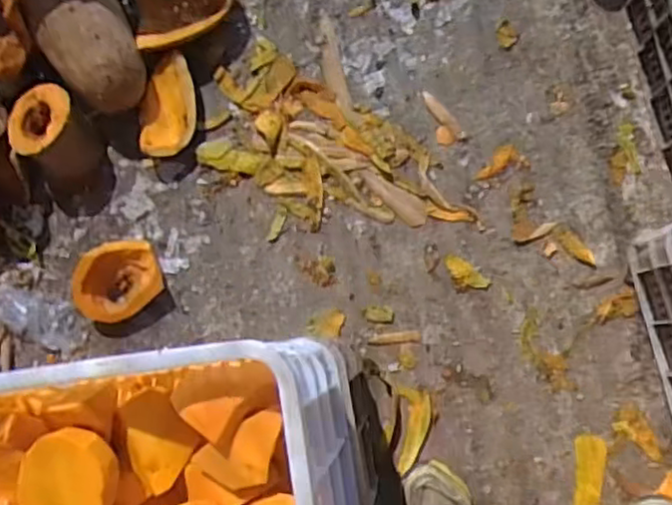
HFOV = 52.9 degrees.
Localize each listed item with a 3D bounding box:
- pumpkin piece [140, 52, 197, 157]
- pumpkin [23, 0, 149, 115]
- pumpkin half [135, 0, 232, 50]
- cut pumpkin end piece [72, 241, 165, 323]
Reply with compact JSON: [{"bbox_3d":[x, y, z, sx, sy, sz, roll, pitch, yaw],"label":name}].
[{"bbox_3d":[-0.281,-0.243,1.133,0.086,0.050,0.167,1,84,7],"label":"pumpkin piece"},{"bbox_3d":[-0.402,-0.360,1.101,0.150,0.119,0.251,-37,81,2],"label":"pumpkin"},{"bbox_3d":[-0.253,-0.400,1.116,0.173,0.059,0.125,-18,56,-14],"label":"pumpkin half"},{"bbox_3d":[-0.359,0.043,1.096,0.146,0.071,0.111,-32,81,3],"label":"cut pumpkin end piece"}]

